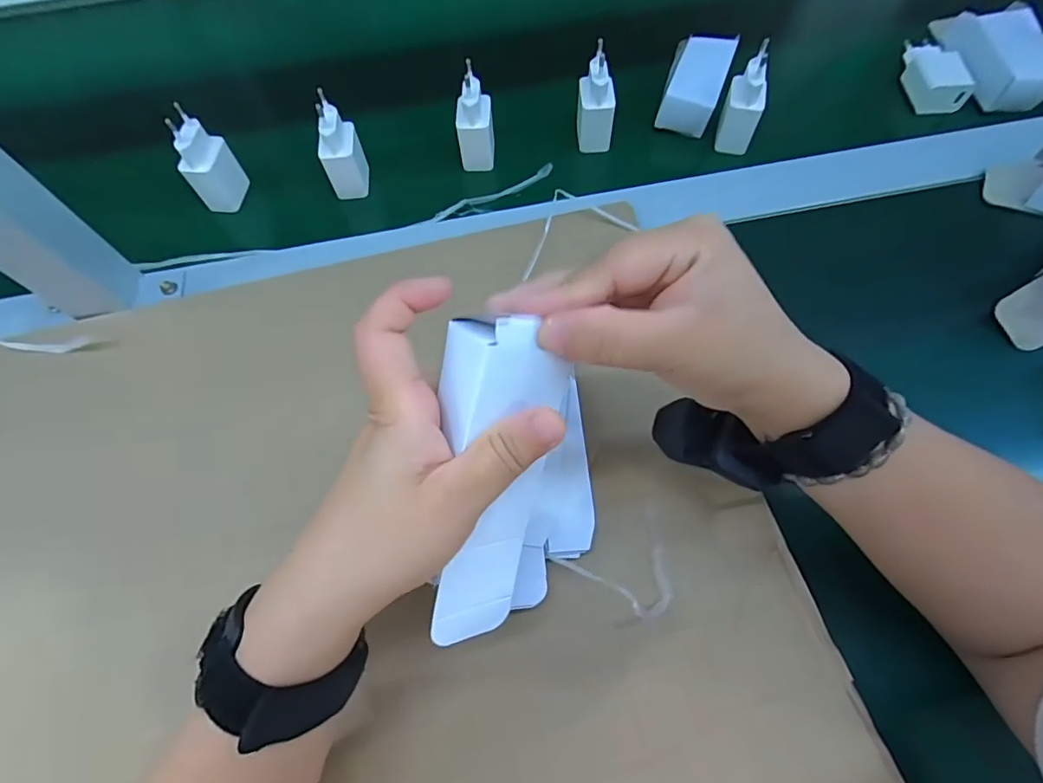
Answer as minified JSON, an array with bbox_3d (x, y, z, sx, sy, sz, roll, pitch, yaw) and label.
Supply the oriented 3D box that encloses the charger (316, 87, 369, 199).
[{"bbox_3d":[-0.146,-0.197,0.426,0.025,0.073,0.035,3,69,-1],"label":"charger"}]

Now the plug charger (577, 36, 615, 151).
[{"bbox_3d":[0.064,-0.243,0.440,0.030,0.075,0.029,3,69,-2],"label":"plug charger"}]

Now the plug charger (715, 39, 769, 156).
[{"bbox_3d":[0.185,-0.238,0.434,0.029,0.076,0.032,17,69,4],"label":"plug charger"}]

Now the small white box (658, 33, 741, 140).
[{"bbox_3d":[0.159,-0.281,0.475,0.048,0.030,0.095,20,70,5],"label":"small white box"}]

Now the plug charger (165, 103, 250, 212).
[{"bbox_3d":[-0.253,-0.183,0.424,0.024,0.072,0.043,8,69,0],"label":"plug charger"}]

